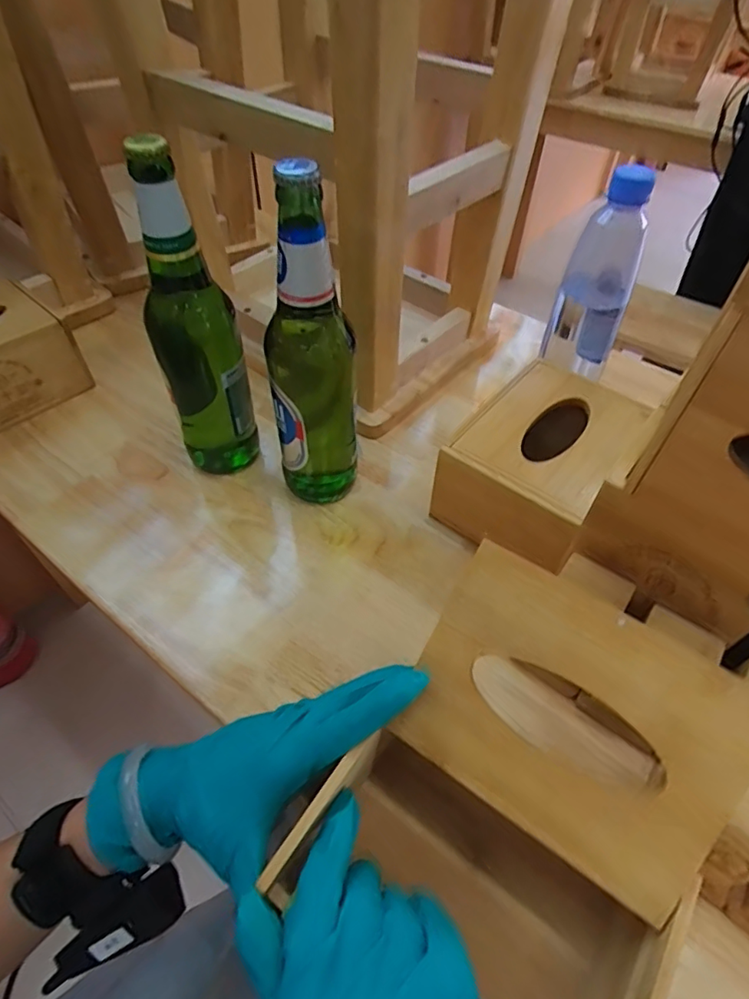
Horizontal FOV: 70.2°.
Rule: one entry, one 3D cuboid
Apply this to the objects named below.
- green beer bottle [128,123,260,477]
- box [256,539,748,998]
[{"bbox_3d":[-0.143,-0.130,0.420,0.066,0.256,0.058,-19,53,-15],"label":"green beer bottle"},{"bbox_3d":[0.065,0.158,0.262,0.155,0.149,0.177,30,56,23],"label":"box"}]

